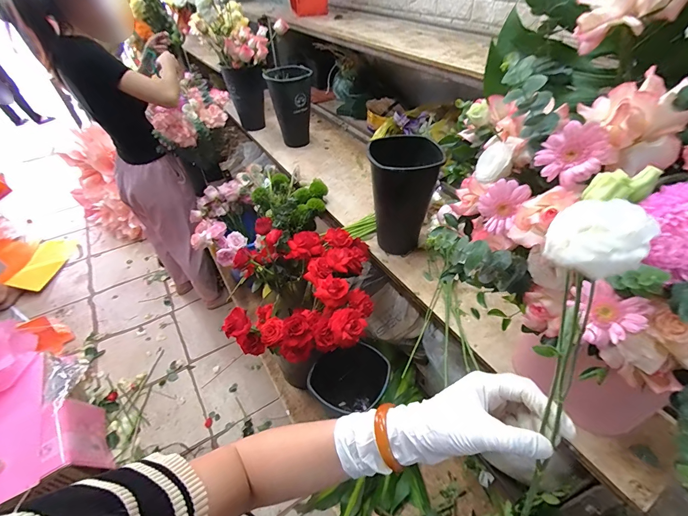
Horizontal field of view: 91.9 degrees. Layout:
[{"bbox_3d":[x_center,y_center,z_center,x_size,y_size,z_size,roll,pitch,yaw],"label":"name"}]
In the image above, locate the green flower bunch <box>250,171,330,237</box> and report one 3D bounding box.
[{"bbox_3d":[-0.192,-0.197,1.233,0.212,0.152,0.231,-29,48,-25],"label":"green flower bunch"}]

